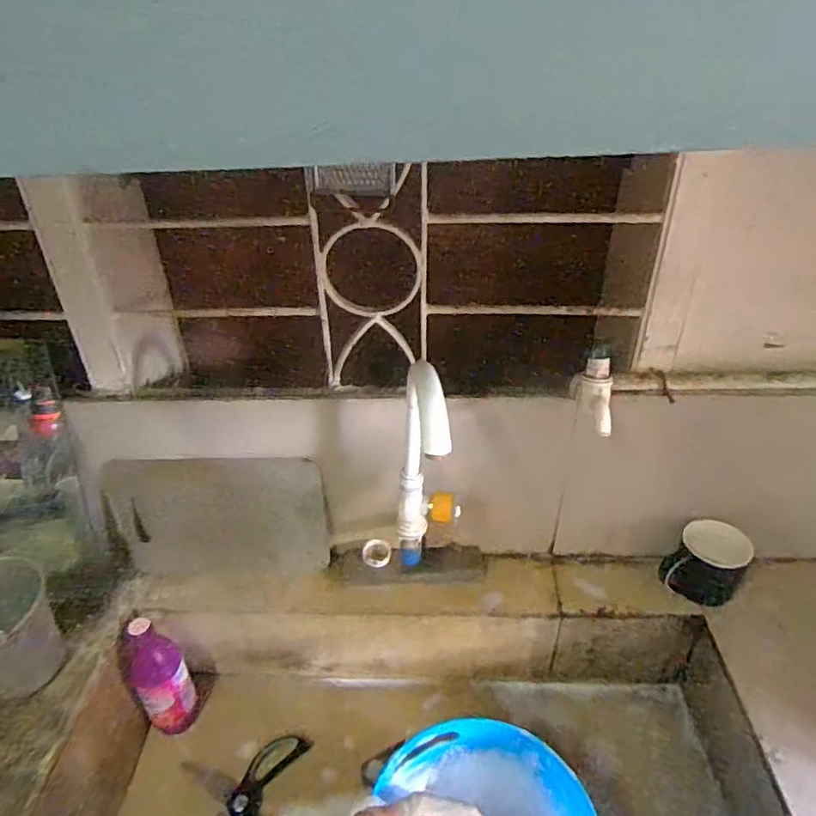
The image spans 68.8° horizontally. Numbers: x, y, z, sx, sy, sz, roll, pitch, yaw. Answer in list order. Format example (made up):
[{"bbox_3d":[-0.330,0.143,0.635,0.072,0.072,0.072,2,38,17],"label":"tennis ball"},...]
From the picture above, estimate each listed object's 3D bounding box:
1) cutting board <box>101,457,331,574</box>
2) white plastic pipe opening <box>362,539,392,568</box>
[{"bbox_3d":[-0.260,0.155,0.836,0.285,0.184,0.017,-2,21,-8],"label":"cutting board"},{"bbox_3d":[-0.044,0.204,0.839,0.038,0.020,0.038,25,75,-8],"label":"white plastic pipe opening"}]

